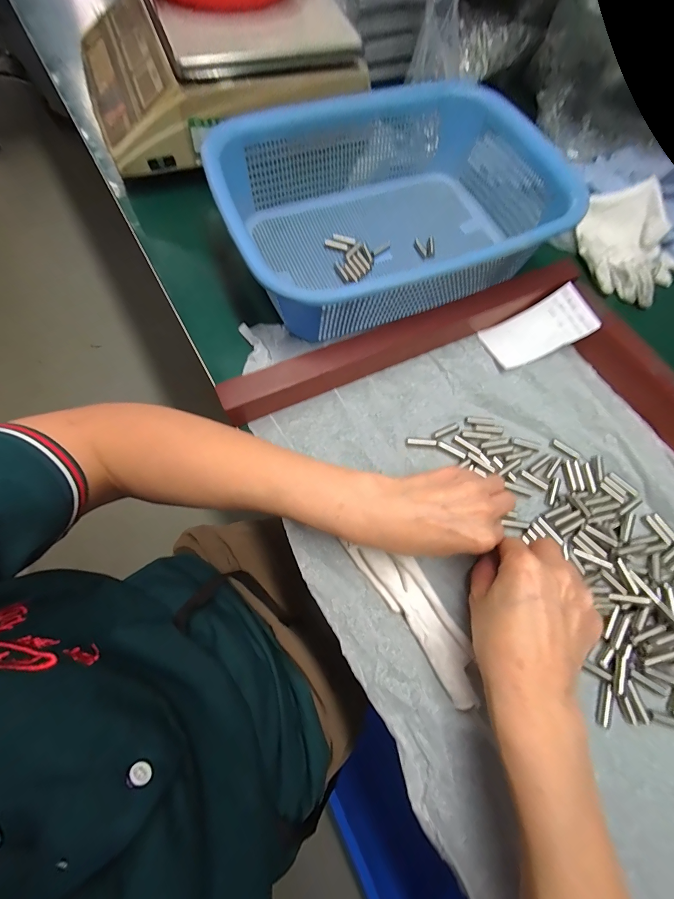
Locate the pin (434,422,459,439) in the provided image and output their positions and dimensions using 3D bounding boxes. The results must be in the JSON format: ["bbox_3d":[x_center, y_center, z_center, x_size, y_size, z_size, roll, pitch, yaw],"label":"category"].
[{"bbox_3d":[0.106,-0.019,0.326,0.028,0.007,0.007,-24,73,-9],"label":"pin"}]

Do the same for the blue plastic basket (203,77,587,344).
[{"bbox_3d":[0.064,-0.257,0.362,0.342,0.090,0.245,-22,73,-8],"label":"blue plastic basket"}]

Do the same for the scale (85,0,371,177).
[{"bbox_3d":[-0.157,-0.507,0.440,0.318,0.104,0.265,-16,72,-9],"label":"scale"}]

